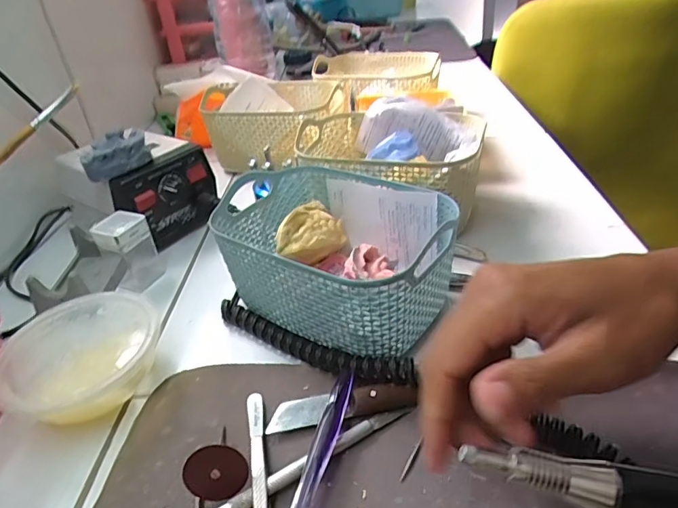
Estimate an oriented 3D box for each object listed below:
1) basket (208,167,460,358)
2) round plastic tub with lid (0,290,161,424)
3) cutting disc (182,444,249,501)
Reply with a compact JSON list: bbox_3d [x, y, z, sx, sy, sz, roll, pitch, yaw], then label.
[{"bbox_3d":[-0.004,0.002,0.371,0.166,0.078,0.117,20,42,34],"label":"basket"},{"bbox_3d":[-0.171,0.075,0.335,0.101,0.040,0.102,-5,34,3],"label":"round plastic tub with lid"},{"bbox_3d":[-0.066,0.117,0.263,0.031,0.030,0.004,29,-2,-7],"label":"cutting disc"}]

